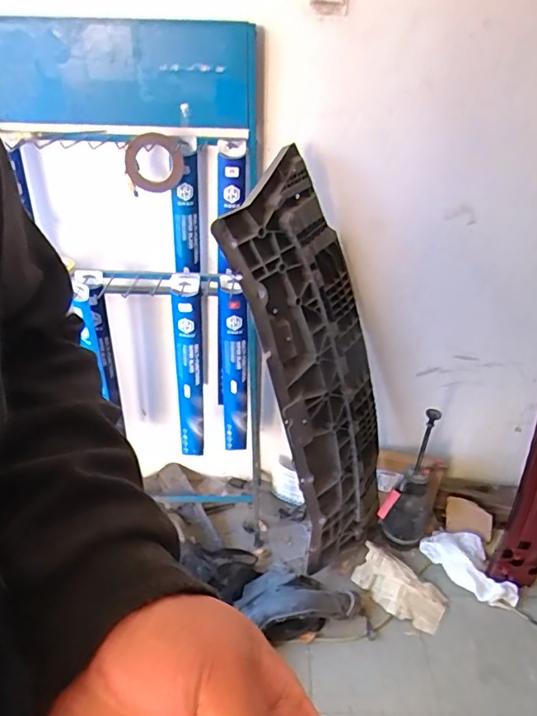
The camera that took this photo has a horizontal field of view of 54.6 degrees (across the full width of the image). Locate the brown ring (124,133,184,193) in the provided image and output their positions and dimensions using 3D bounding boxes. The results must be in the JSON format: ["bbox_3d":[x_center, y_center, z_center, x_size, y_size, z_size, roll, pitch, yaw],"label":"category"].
[{"bbox_3d":[-0.248,-0.420,1.131,0.123,0.117,0.027,-12,41,-5],"label":"brown ring"}]

